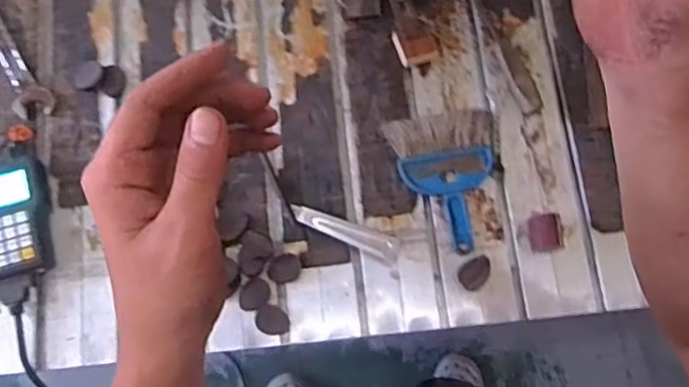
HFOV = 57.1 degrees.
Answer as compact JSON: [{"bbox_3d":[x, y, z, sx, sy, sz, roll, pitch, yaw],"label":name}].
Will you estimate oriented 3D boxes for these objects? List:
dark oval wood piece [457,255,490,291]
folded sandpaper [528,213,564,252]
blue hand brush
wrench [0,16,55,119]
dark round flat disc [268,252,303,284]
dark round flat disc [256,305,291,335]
[{"bbox_3d":[0.167,0.100,0.804,0.044,0.008,0.033,-37,79,-10],"label":"dark oval wood piece"},{"bbox_3d":[0.257,0.050,0.811,0.037,0.025,0.046,-5,75,-3],"label":"folded sandpaper"},{"bbox_3d":[0.144,-0.019,0.824,0.133,0.023,0.178,-14,76,-5],"label":"blue hand brush"},{"bbox_3d":[-0.474,-0.208,0.875,0.048,0.008,0.253,-32,78,-9],"label":"wrench"},{"bbox_3d":[-0.075,0.095,0.800,0.042,0.004,0.036,-16,76,-6],"label":"dark round flat disc"},{"bbox_3d":[-0.089,0.159,0.789,0.044,0.004,0.033,26,76,5],"label":"dark round flat disc"}]

